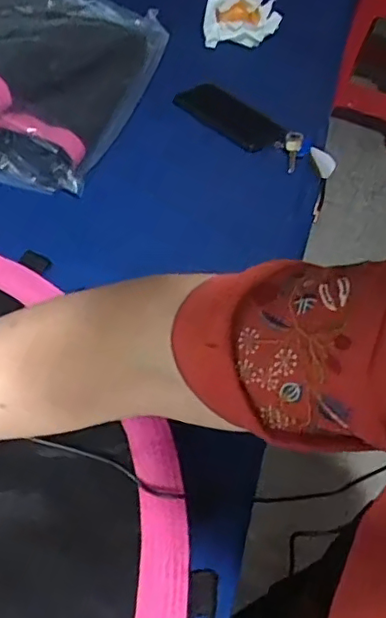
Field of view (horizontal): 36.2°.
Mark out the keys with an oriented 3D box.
[{"bbox_3d":[0.159,-0.209,0.822,0.087,0.041,0.046,28,43,-17],"label":"keys"}]

